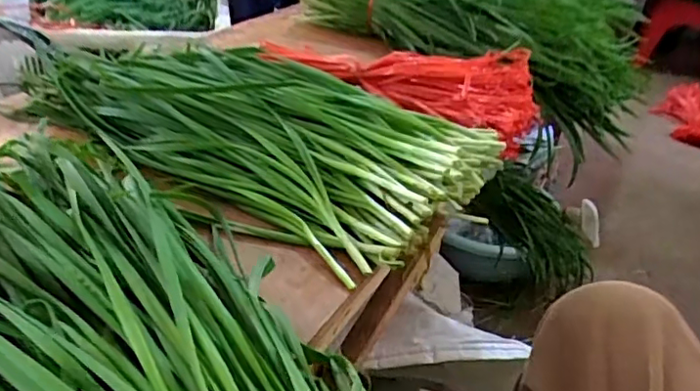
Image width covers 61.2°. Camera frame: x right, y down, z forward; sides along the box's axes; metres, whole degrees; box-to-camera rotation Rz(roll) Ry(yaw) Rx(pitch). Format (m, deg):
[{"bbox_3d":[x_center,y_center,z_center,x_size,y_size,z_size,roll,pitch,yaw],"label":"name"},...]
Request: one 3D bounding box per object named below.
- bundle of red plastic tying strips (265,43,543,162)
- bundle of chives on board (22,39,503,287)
[{"bbox_3d":[0.050,-0.119,0.645,0.313,0.062,0.125,6,33,-2],"label":"bundle of red plastic tying strips"},{"bbox_3d":[-0.100,-0.075,0.567,0.447,0.070,0.204,24,37,24],"label":"bundle of chives on board"}]

